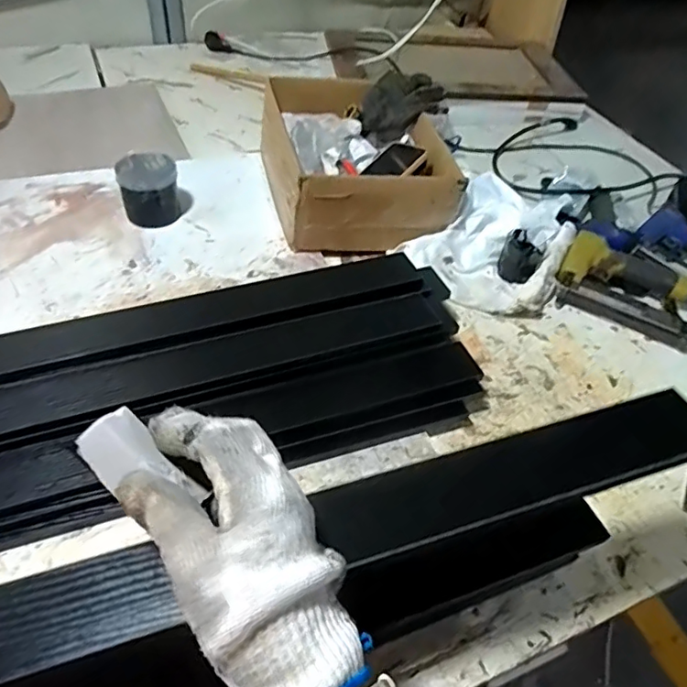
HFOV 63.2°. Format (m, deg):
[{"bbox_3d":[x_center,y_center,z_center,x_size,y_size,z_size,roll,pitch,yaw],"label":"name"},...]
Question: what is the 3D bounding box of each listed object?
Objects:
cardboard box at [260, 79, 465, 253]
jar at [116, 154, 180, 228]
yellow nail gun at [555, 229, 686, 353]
[{"bbox_3d":[0.015,-0.297,0.895,0.257,0.124,0.334,-6,48,-13],"label":"cardboard box"},{"bbox_3d":[-0.285,-0.225,0.818,0.079,0.086,0.081,4,47,-4],"label":"jar"},{"bbox_3d":[0.404,-0.077,0.793,0.192,0.052,0.122,23,48,14],"label":"yellow nail gun"}]

